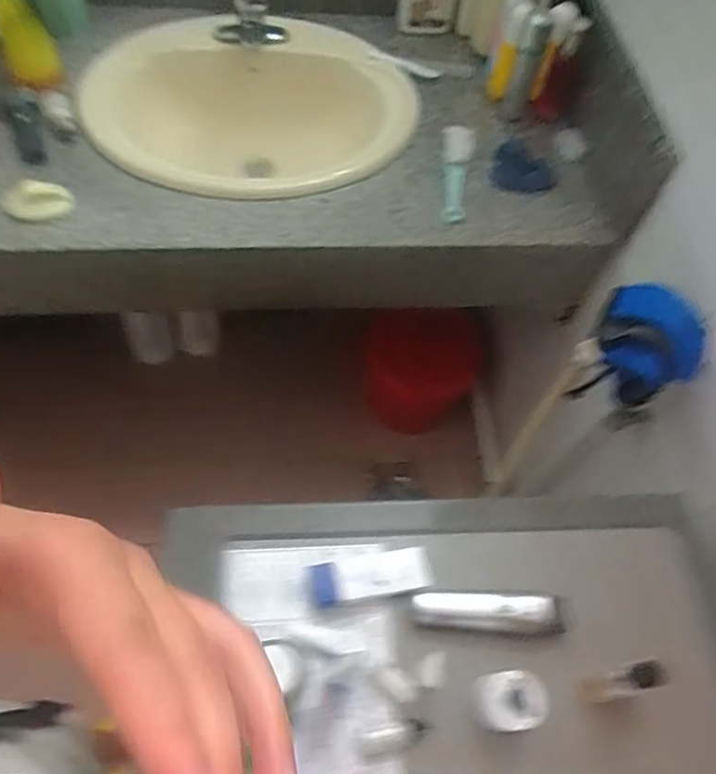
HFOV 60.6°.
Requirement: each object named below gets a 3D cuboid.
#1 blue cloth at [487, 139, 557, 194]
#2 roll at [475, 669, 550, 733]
[{"bbox_3d":[0.263,-0.346,0.964,0.099,0.027,0.084,18,61,4],"label":"blue cloth"},{"bbox_3d":[0.128,0.263,0.515,0.054,0.049,0.045,0,61,-5],"label":"roll"}]

